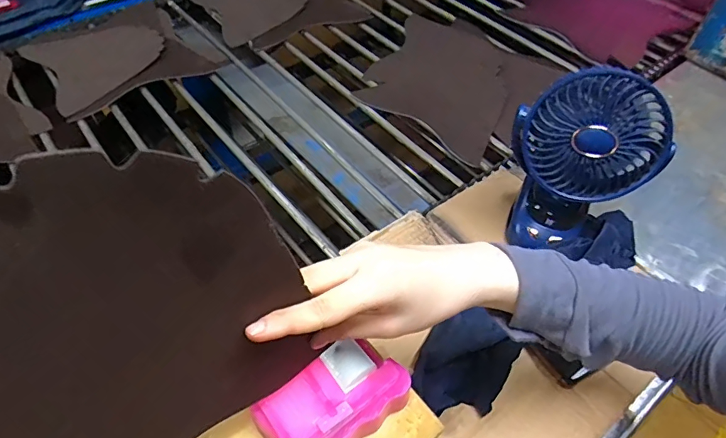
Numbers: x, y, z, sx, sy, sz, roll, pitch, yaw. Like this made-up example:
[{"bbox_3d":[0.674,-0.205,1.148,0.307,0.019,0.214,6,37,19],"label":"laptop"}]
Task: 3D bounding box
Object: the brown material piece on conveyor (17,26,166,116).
[{"bbox_3d":[-0.512,-0.315,0.892,0.262,0.008,0.239,35,58,24],"label":"brown material piece on conveyor"}]

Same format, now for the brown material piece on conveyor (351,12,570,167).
[{"bbox_3d":[0.165,-0.268,0.869,0.314,0.031,0.320,35,63,23],"label":"brown material piece on conveyor"}]

